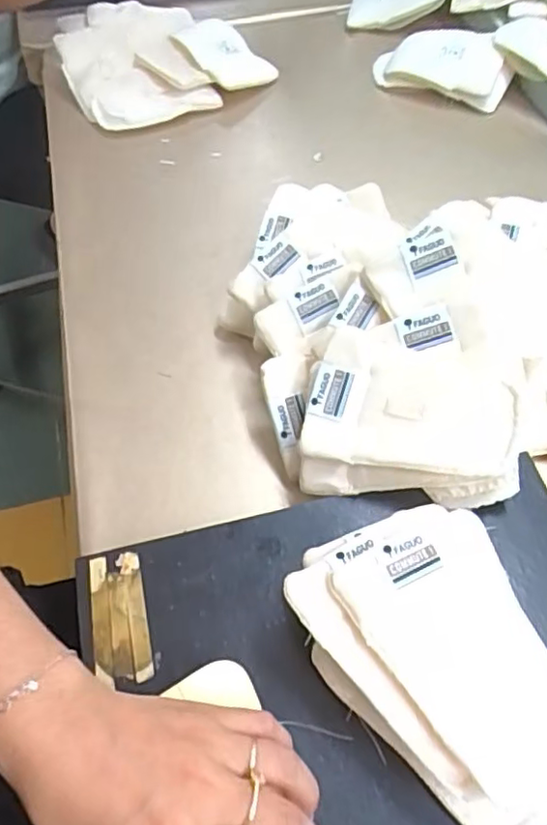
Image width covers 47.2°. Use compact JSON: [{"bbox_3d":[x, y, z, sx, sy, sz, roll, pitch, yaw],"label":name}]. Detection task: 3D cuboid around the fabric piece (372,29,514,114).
[{"bbox_3d":[0.190,-0.391,0.706,0.148,0.025,0.081,21,87,18],"label":"fabric piece"}]

